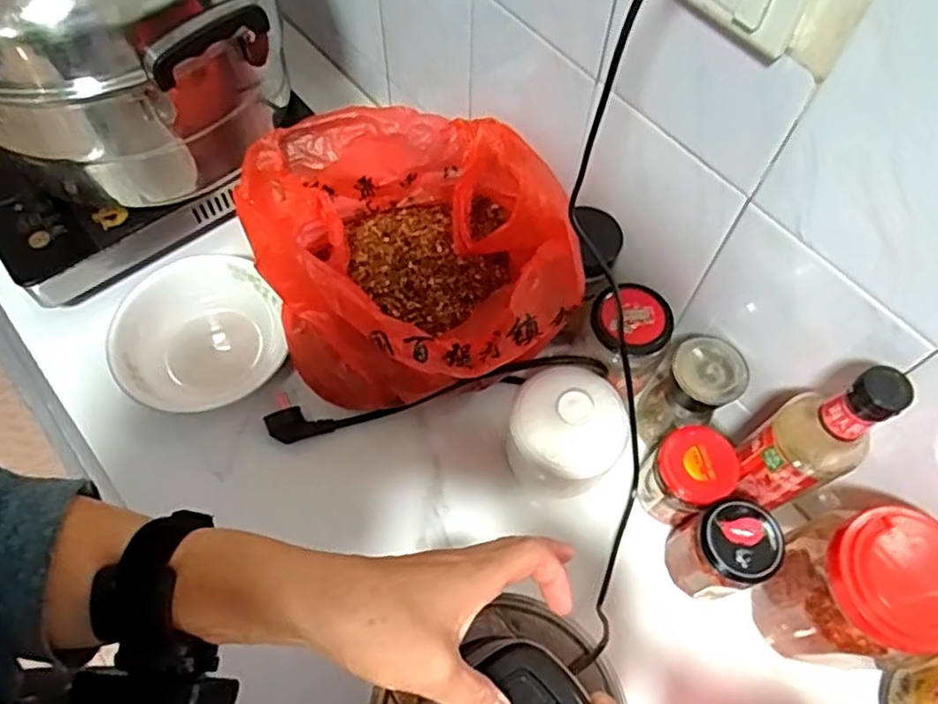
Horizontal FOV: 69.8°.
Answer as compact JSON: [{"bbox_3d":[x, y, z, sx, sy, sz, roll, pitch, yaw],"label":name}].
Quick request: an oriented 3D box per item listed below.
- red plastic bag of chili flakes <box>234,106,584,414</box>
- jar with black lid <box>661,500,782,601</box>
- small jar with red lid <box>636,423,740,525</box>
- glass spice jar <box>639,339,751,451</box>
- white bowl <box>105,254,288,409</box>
[{"bbox_3d":[-0.058,-0.083,0.604,0.254,0.150,0.244,-6,63,-5],"label":"red plastic bag of chili flakes"},{"bbox_3d":[0.208,0.164,0.554,0.064,0.096,0.062,1,62,-1],"label":"jar with black lid"},{"bbox_3d":[0.187,0.107,0.583,0.064,0.081,0.062,1,62,-1],"label":"small jar with red lid"},{"bbox_3d":[0.195,0.040,0.602,0.059,0.113,0.063,1,62,-1],"label":"glass spice jar"},{"bbox_3d":[-0.263,-0.008,0.665,0.155,0.064,0.158,1,62,-1],"label":"white bowl"}]

